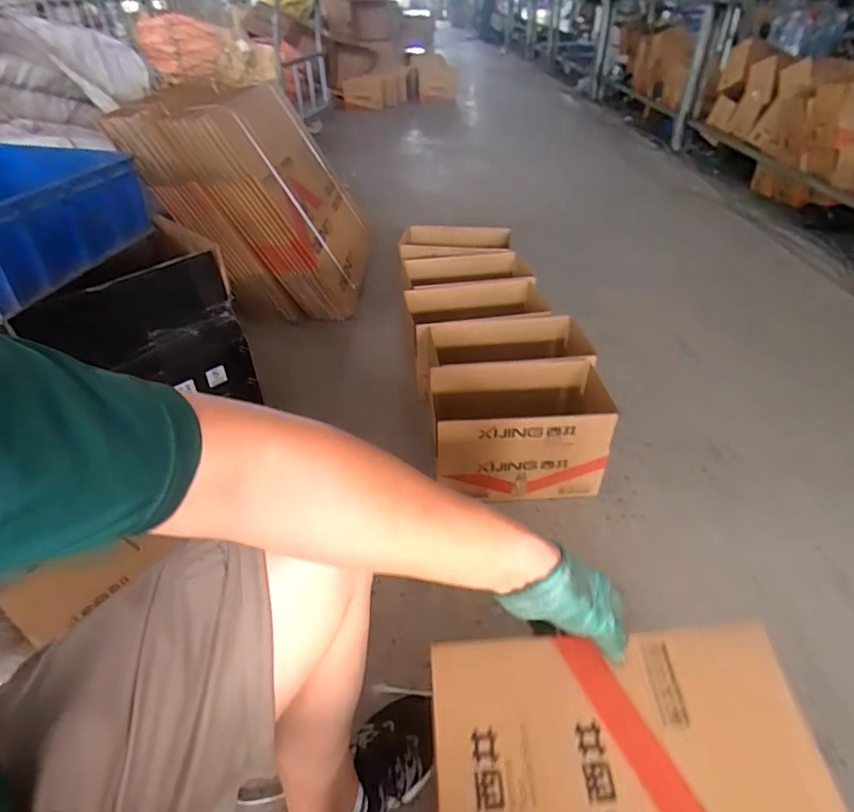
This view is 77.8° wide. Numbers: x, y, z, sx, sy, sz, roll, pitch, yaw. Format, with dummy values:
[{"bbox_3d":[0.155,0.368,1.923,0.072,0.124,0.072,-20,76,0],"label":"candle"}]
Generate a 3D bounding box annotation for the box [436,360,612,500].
[{"bbox_3d":[0.207,0.051,1.102,0.378,0.217,0.210,-1,39,1],"label":"box"}]

